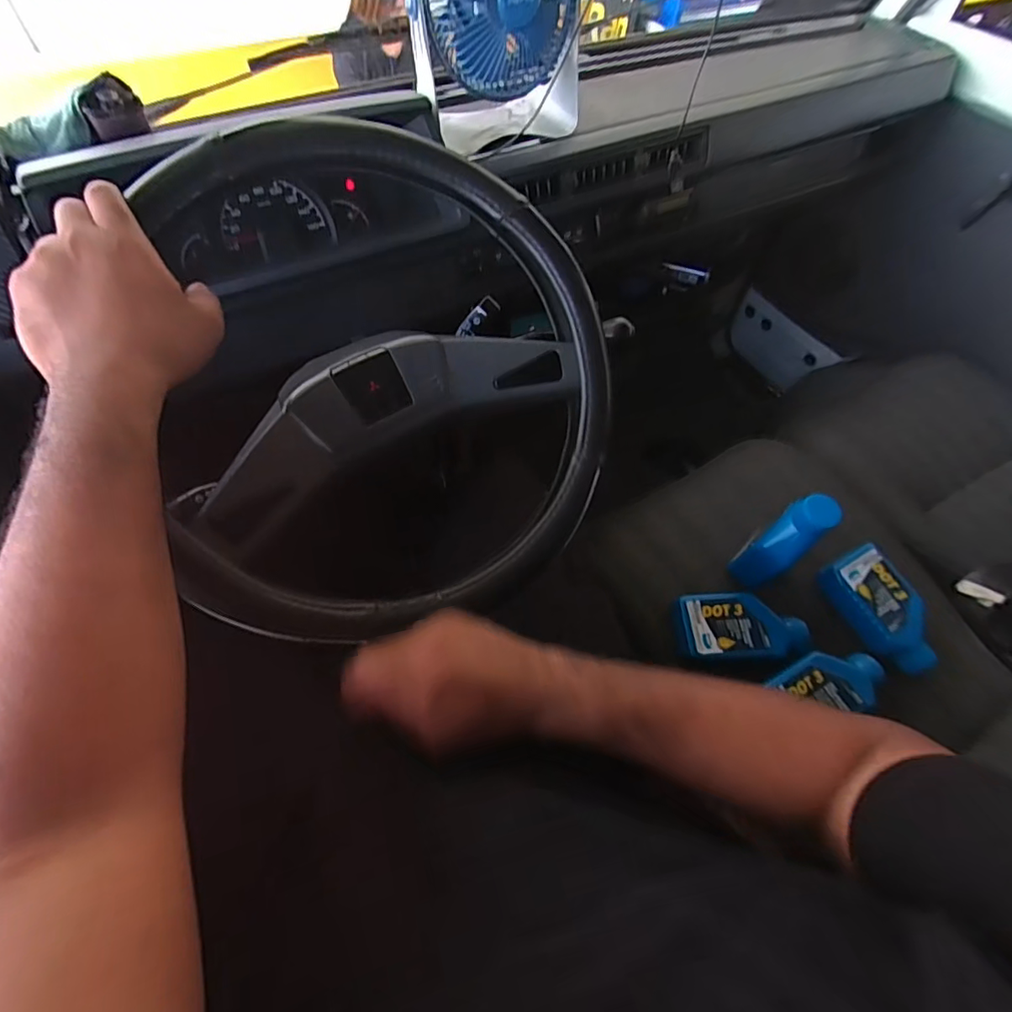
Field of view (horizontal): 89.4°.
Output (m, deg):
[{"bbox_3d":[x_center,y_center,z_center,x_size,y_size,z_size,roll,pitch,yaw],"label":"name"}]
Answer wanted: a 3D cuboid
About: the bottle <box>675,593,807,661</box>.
[{"bbox_3d":[0.269,0.142,0.585,0.139,0.042,0.072,1,59,-3],"label":"bottle"}]

